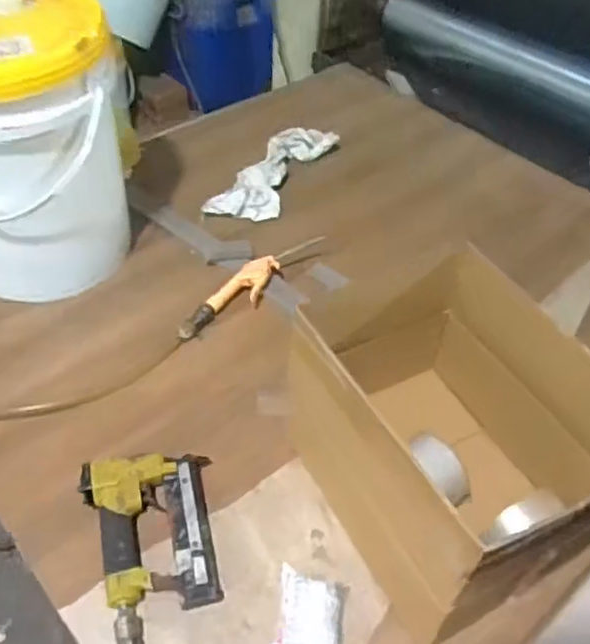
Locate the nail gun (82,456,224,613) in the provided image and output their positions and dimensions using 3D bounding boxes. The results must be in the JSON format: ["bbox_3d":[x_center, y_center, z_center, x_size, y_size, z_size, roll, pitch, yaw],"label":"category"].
[{"bbox_3d":[-0.168,0.239,0.741,0.143,0.039,0.180,-8,49,-11],"label":"nail gun"}]

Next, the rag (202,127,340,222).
[{"bbox_3d":[-0.036,-0.290,1.231,0.118,0.033,0.322,24,51,18],"label":"rag"}]

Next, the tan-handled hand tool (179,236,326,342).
[{"bbox_3d":[-0.069,-0.060,1.012,0.069,0.034,0.278,30,53,23],"label":"tan-handled hand tool"}]

